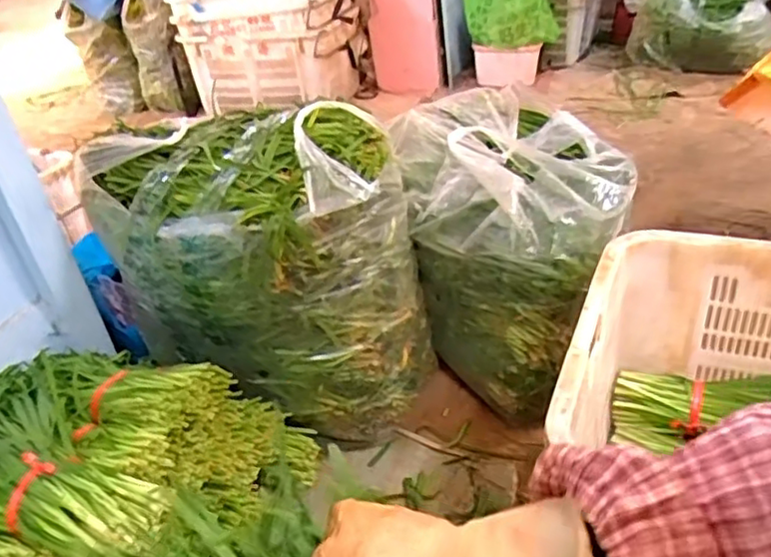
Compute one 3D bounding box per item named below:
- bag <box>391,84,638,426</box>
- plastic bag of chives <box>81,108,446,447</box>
[{"bbox_3d":[0.217,-0.069,1.172,0.344,0.385,0.481,-19,34,-17],"label":"bag"},{"bbox_3d":[-0.215,-0.004,1.058,0.490,0.474,0.273,7,35,23],"label":"plastic bag of chives"}]

